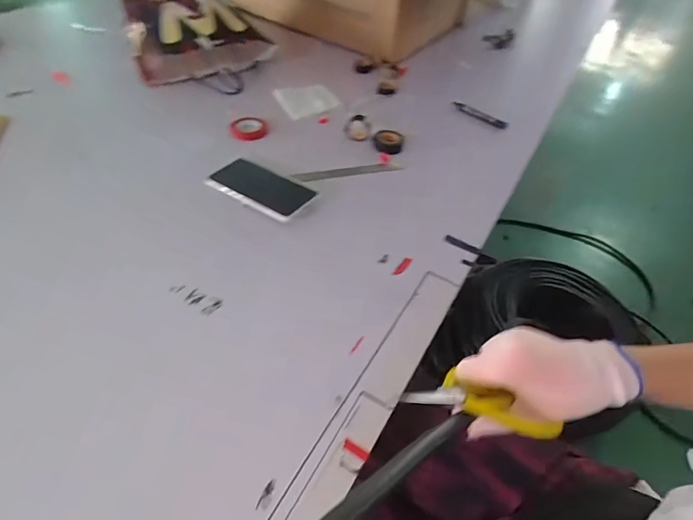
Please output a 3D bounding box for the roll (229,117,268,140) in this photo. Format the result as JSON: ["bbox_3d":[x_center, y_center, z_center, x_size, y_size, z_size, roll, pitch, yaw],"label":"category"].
[{"bbox_3d":[-0.174,-0.236,0.735,0.061,0.021,0.057,3,47,-4],"label":"roll"}]

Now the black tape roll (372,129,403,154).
[{"bbox_3d":[0.072,-0.206,0.716,0.051,0.021,0.052,3,47,-4],"label":"black tape roll"}]

